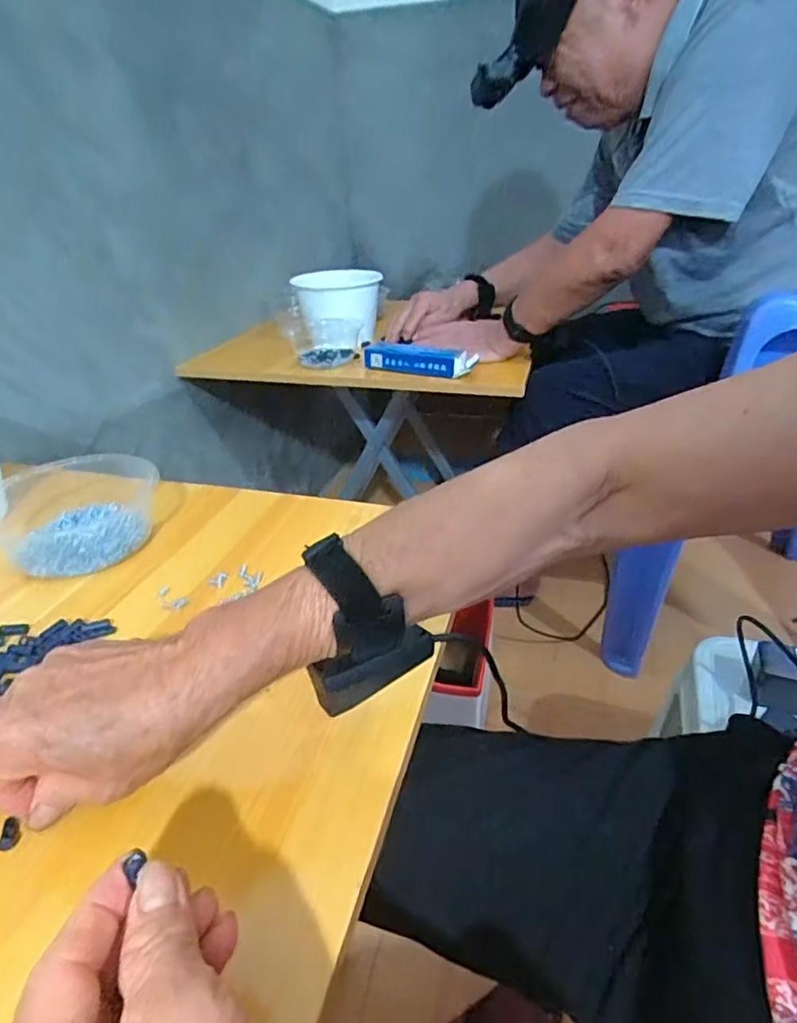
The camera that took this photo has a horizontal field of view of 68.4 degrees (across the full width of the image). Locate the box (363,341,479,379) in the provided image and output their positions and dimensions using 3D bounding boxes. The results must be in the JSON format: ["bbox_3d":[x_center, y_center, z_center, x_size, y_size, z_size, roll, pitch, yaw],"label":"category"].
[{"bbox_3d":[0.027,-0.233,0.901,0.173,0.036,0.032,11,32,23],"label":"box"}]

